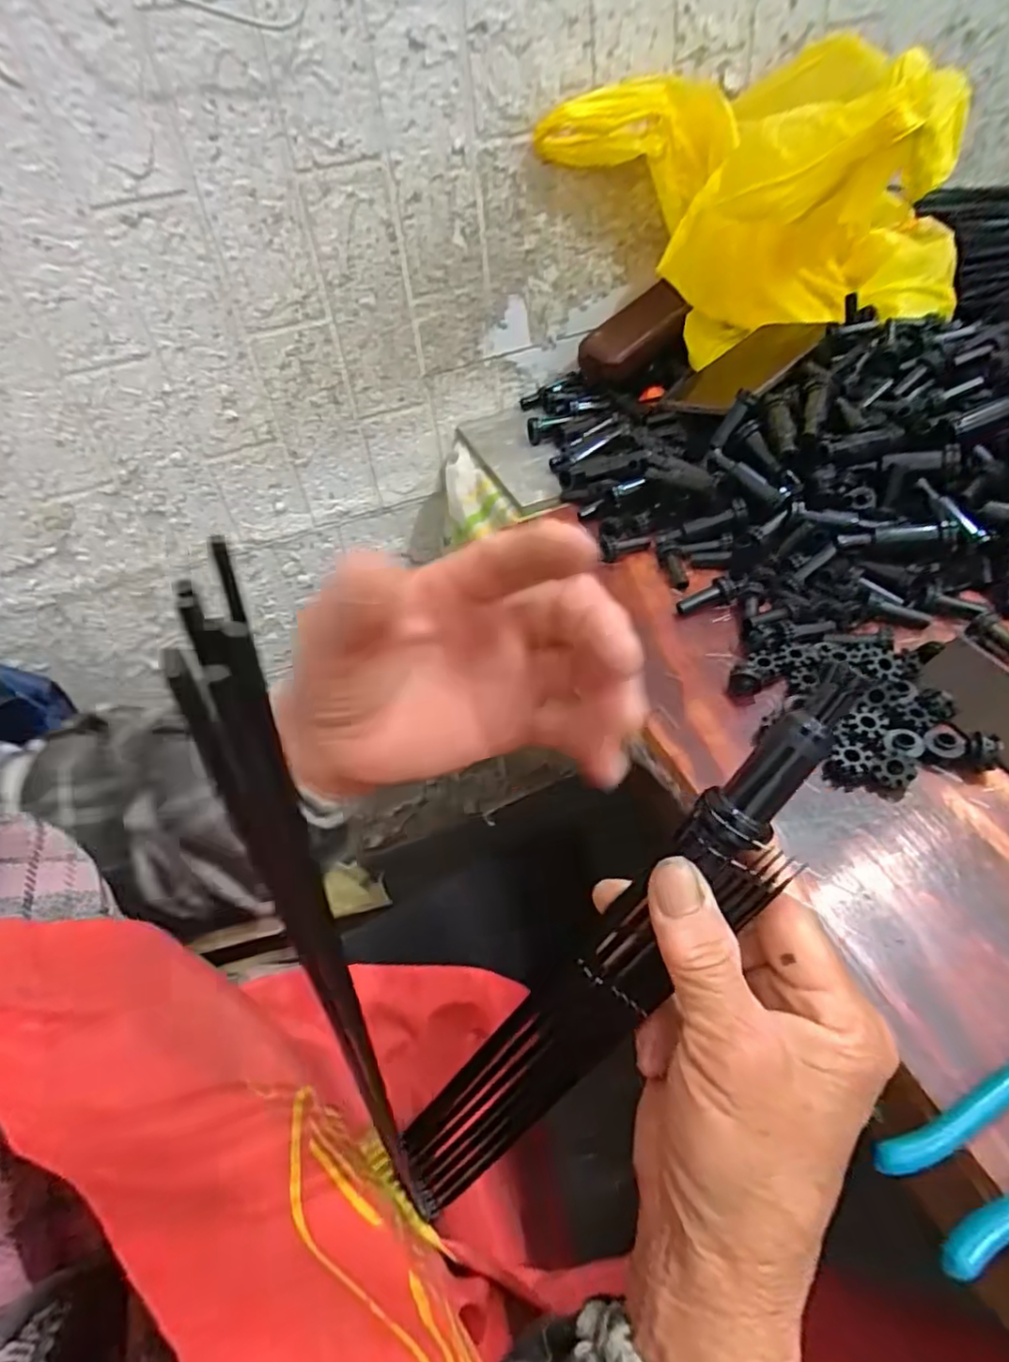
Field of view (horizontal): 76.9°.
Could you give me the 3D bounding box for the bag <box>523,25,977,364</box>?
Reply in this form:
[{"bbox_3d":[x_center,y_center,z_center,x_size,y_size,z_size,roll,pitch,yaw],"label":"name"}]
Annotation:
[{"bbox_3d":[0.232,-0.404,0.548,0.279,0.177,0.302,-34,50,-25],"label":"bag"}]

